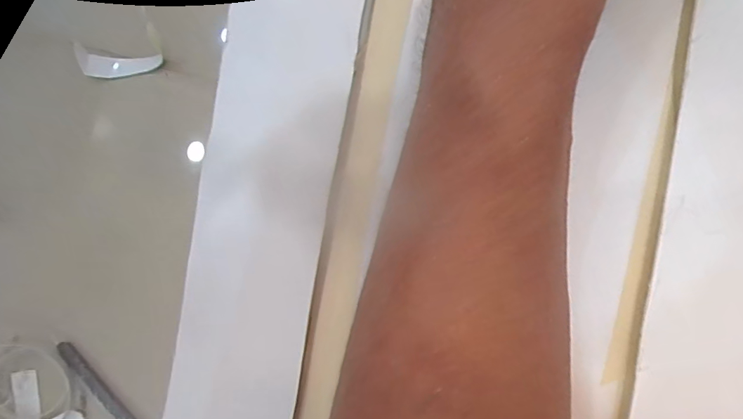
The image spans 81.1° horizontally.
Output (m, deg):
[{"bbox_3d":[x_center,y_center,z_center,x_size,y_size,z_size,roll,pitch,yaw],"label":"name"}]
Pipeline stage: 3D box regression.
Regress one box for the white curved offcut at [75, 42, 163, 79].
[{"bbox_3d":[-0.262,-0.153,0.452,0.091,0.019,0.030,3,90,10],"label":"white curved offcut"}]

